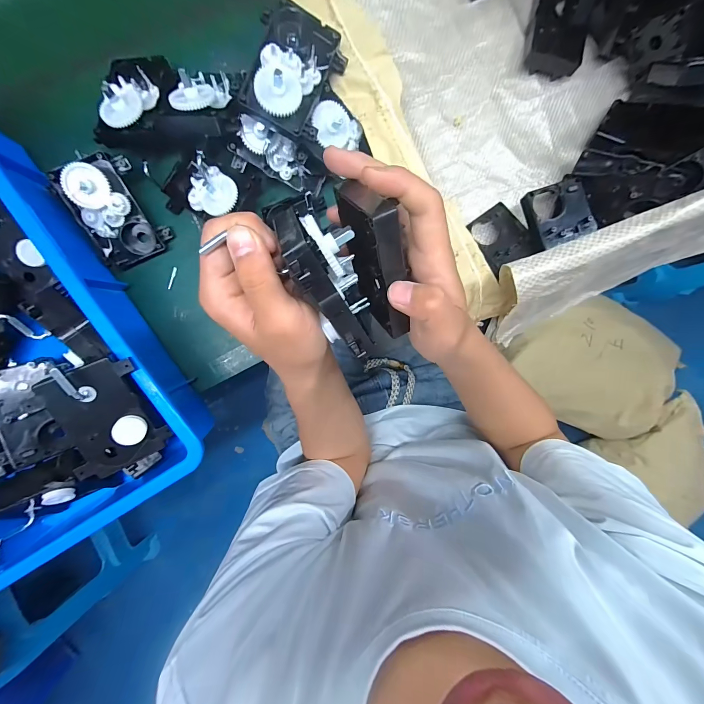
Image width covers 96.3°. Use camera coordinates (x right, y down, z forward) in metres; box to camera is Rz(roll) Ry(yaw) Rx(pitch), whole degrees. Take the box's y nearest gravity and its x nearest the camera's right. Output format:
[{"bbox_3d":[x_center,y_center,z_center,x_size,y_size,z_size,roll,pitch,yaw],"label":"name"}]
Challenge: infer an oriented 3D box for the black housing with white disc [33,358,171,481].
[{"bbox_3d":[-0.220,0.062,0.283,0.071,0.023,0.101,-23,110,-23],"label":"black housing with white disc"}]

